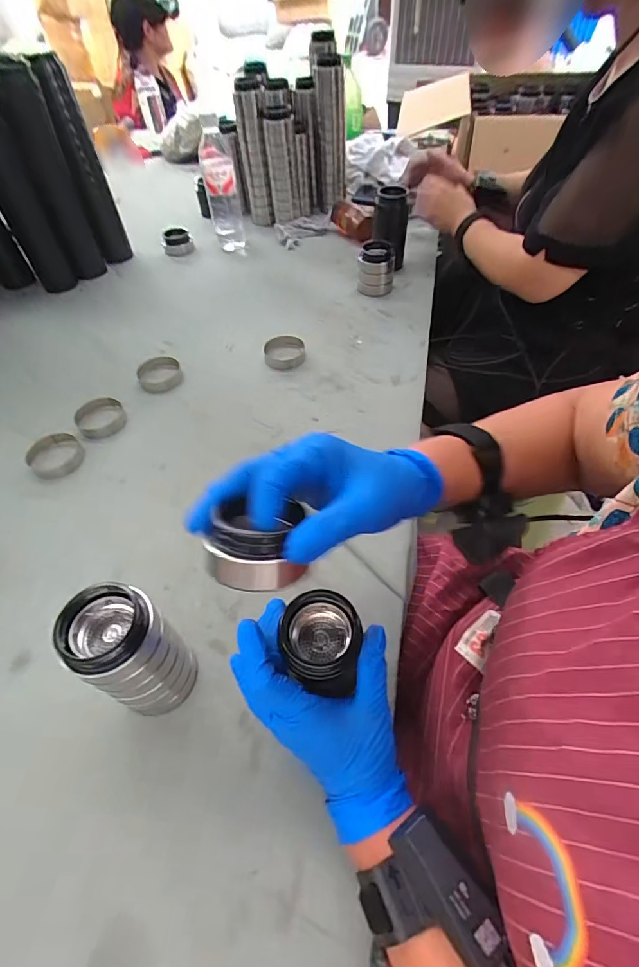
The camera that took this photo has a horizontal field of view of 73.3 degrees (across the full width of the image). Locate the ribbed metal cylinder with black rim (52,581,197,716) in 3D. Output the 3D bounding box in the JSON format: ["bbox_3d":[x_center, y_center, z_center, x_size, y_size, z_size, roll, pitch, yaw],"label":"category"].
[{"bbox_3d":[-0.144,0.136,0.341,0.062,0.134,0.060,-1,50,1],"label":"ribbed metal cylinder with black rim"}]

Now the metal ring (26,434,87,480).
[{"bbox_3d":[-0.347,-0.037,0.566,0.065,0.021,0.065,-1,50,1],"label":"metal ring"}]

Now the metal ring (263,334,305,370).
[{"bbox_3d":[-0.056,-0.213,0.696,0.065,0.017,0.067,-4,50,-2],"label":"metal ring"}]

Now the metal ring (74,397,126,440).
[{"bbox_3d":[-0.305,-0.093,0.600,0.061,0.020,0.070,-19,52,-14],"label":"metal ring"}]

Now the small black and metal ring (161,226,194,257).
[{"bbox_3d":[-0.311,-0.530,0.945,0.068,0.036,0.074,-2,51,2],"label":"small black and metal ring"}]

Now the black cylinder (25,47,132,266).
[{"bbox_3d":[-0.440,-0.590,0.825,0.060,0.312,0.056,-22,53,-14],"label":"black cylinder"}]

